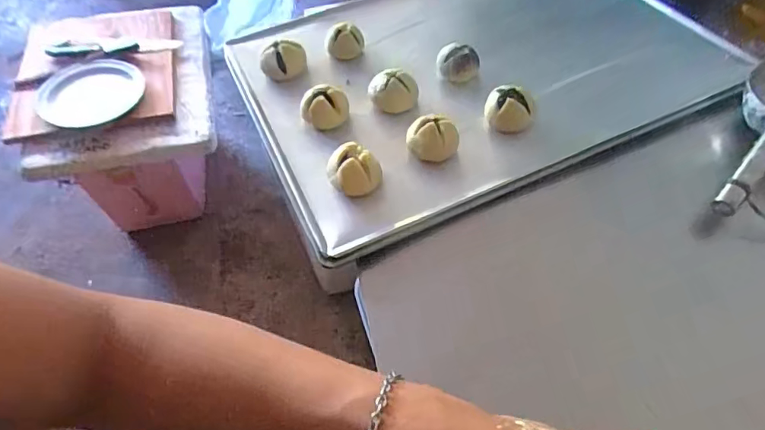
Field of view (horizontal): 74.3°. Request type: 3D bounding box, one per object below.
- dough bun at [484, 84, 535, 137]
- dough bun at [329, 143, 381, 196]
[{"bbox_3d":[0.113,-0.093,0.454,0.043,0.035,0.035,15,55,12],"label":"dough bun"},{"bbox_3d":[-0.025,-0.038,0.428,0.042,0.037,0.031,19,56,15],"label":"dough bun"}]

